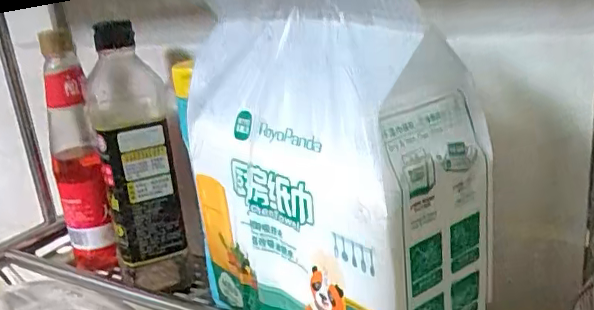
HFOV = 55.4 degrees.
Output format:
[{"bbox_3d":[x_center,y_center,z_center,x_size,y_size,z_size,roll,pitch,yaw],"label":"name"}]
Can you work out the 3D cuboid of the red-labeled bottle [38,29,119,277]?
[{"bbox_3d":[-0.230,0.007,0.587,0.049,0.255,0.061,-14,20,-20],"label":"red-labeled bottle"}]

